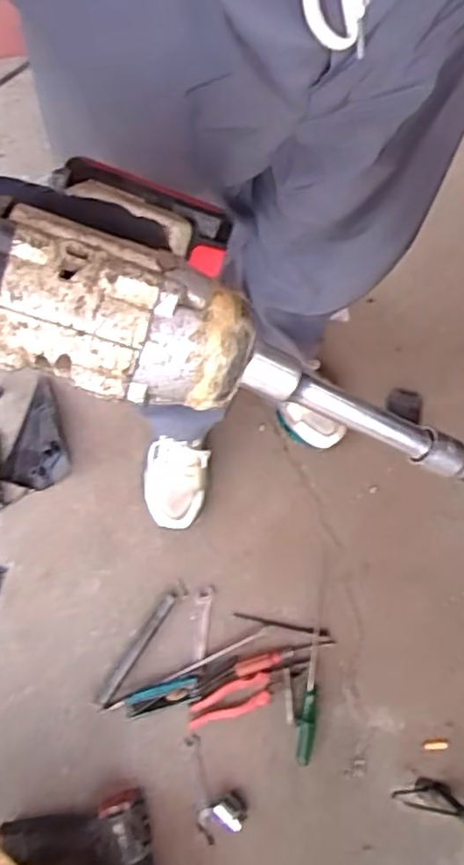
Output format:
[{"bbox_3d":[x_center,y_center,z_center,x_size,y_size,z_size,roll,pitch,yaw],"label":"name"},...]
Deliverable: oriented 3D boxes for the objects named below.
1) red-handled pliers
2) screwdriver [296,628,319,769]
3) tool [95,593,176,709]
[{"bbox_3d":[0.023,0.362,0.907,0.177,0.013,0.047,-22,70,-11],"label":"red-handled pliers"},{"bbox_3d":[0.113,0.376,0.930,0.021,0.020,0.178,12,67,2],"label":"screwdriver"},{"bbox_3d":[-0.142,0.320,0.963,0.020,0.013,0.184,31,69,10],"label":"tool"}]

